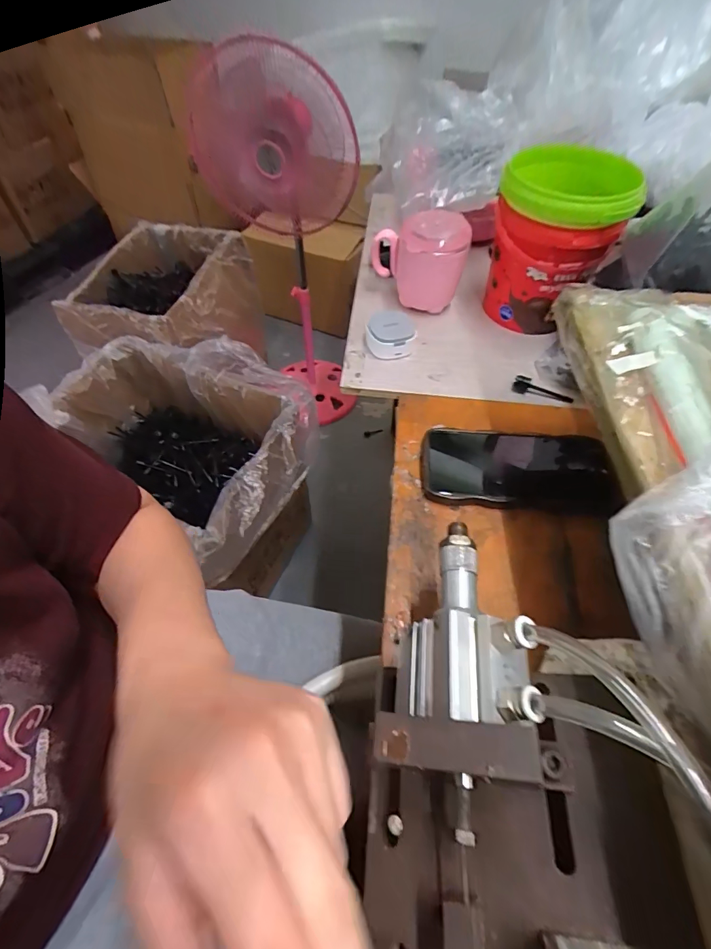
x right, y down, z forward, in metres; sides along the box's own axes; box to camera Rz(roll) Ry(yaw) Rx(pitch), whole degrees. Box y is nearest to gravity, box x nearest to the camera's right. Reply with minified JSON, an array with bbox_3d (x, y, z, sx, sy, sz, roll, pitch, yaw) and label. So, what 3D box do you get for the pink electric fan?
[{"bbox_3d":[-0.186,-0.546,1.123,0.317,0.861,0.305,-8,55,-7],"label":"pink electric fan"}]

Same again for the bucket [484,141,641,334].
[{"bbox_3d":[0.212,-0.256,0.475,0.122,0.171,0.108,17,56,10],"label":"bucket"}]

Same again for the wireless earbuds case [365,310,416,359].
[{"bbox_3d":[0.041,-0.164,0.493,0.054,0.029,0.054,6,55,2],"label":"wireless earbuds case"}]

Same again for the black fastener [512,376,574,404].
[{"bbox_3d":[0.202,-0.091,0.458,0.063,0.011,0.016,14,56,9],"label":"black fastener"}]

